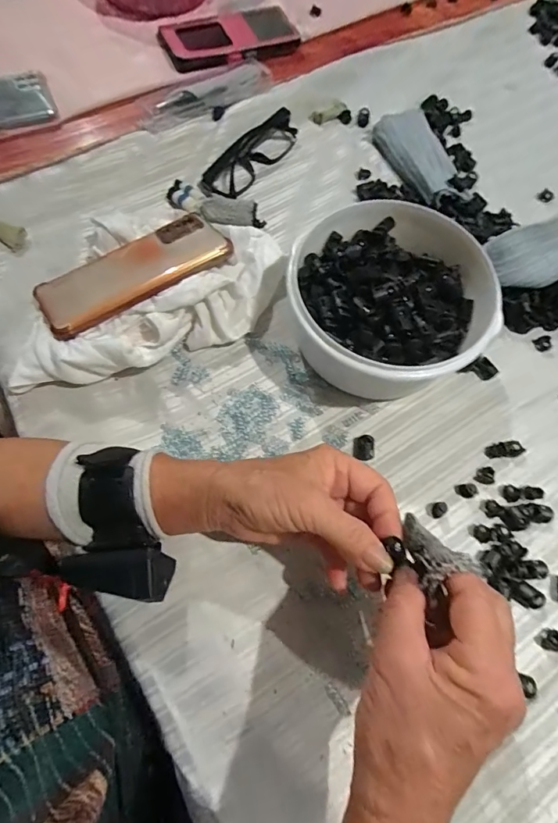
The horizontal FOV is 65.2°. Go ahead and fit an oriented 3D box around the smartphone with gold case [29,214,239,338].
[{"bbox_3d":[-0.125,-0.121,0.371,0.156,0.010,0.077,-34,59,-16],"label":"smartphone with gold case"}]

